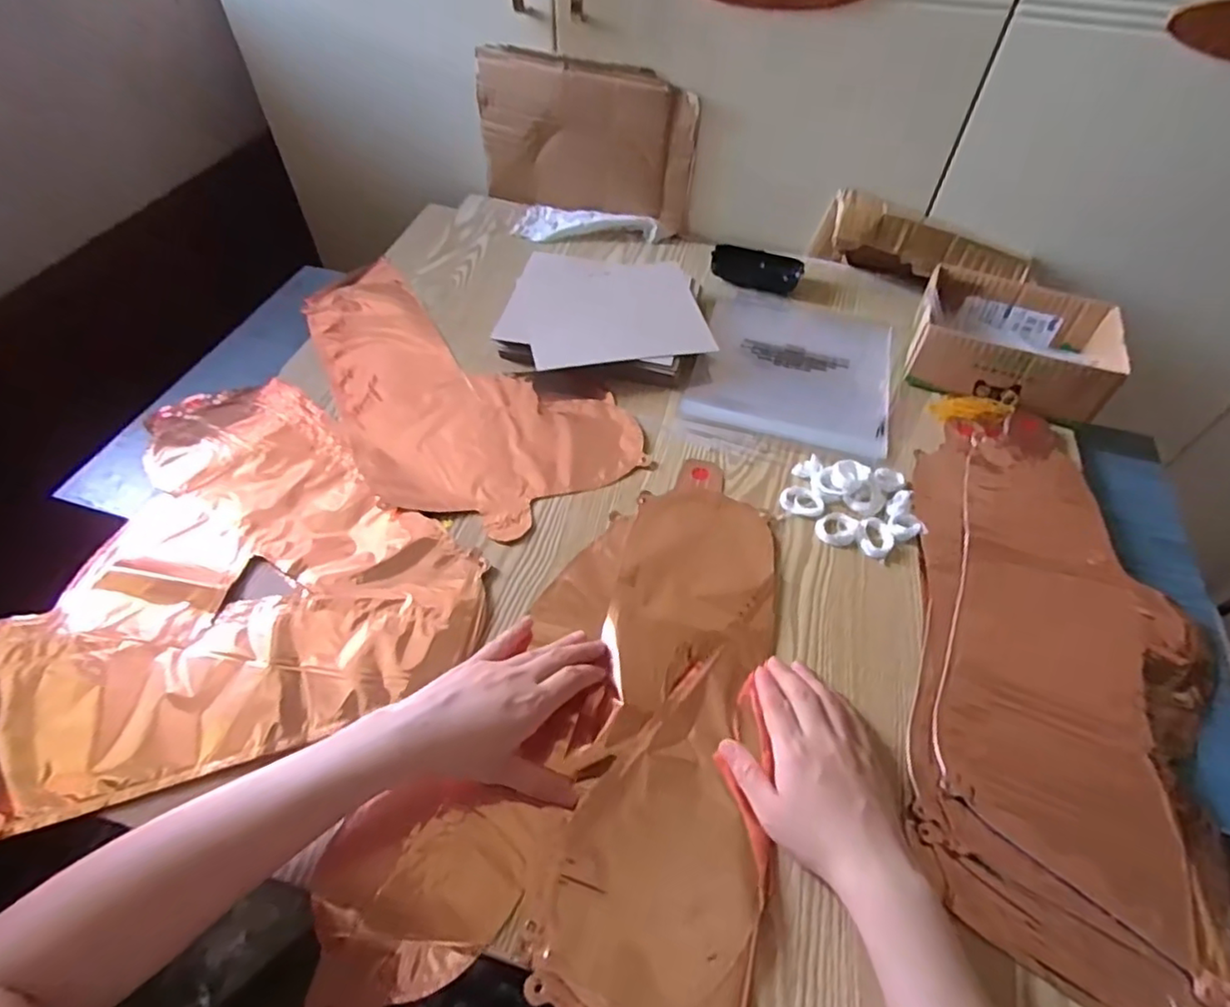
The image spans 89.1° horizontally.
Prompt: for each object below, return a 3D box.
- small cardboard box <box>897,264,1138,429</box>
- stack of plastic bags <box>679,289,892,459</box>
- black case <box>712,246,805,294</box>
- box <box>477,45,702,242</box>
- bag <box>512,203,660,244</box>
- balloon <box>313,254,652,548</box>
[{"bbox_3d":[0.405,-0.162,0.645,0.177,0.065,0.141,18,54,12],"label":"small cardboard box"},{"bbox_3d":[0.194,-0.154,0.679,0.199,0.014,0.234,14,53,9],"label":"stack of plastic bags"},{"bbox_3d":[0.173,-0.287,0.764,0.107,0.033,0.034,15,53,9],"label":"black case"},{"bbox_3d":[-0.038,-0.446,0.781,0.276,0.172,0.029,18,54,11],"label":"box"},{"bbox_3d":[-0.038,-0.359,0.809,0.184,0.026,0.073,14,53,9],"label":"bag"},{"bbox_3d":[-0.179,-0.131,0.645,0.224,0.012,0.422,-31,59,-23],"label":"balloon"}]

